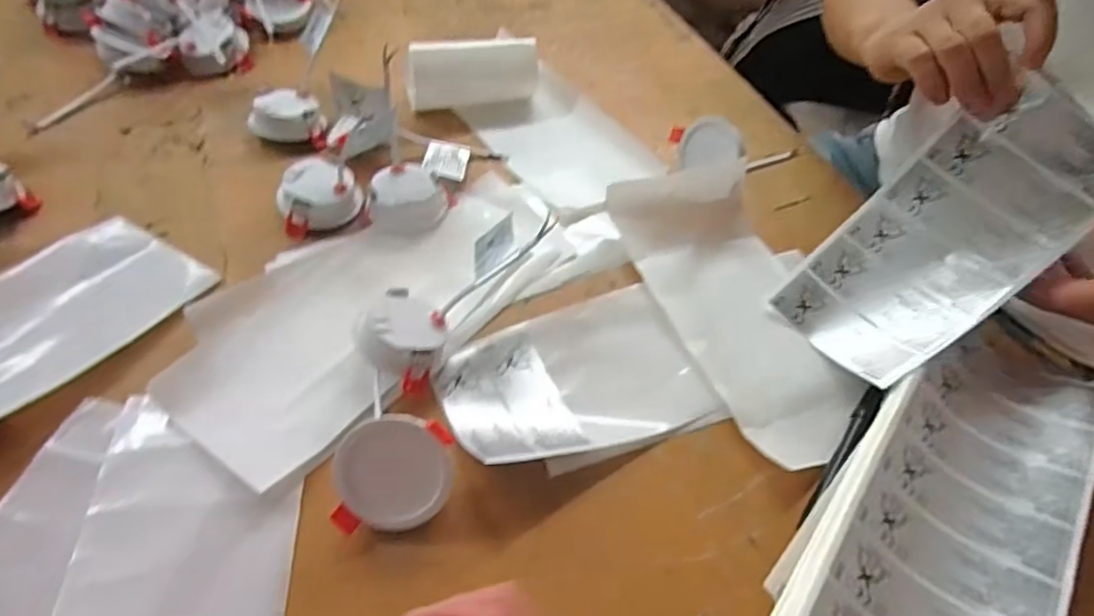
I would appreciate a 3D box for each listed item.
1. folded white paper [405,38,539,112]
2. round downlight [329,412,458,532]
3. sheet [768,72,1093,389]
[{"bbox_3d":[-0.078,-0.243,0.668,0.137,0.063,0.040,-11,54,-14],"label":"folded white paper"},{"bbox_3d":[-0.096,0.103,0.405,0.071,0.022,0.071,0,94,-1],"label":"round downlight"},{"bbox_3d":[0.307,-0.056,0.493,0.247,0.040,0.124,-43,61,7],"label":"sheet"}]

